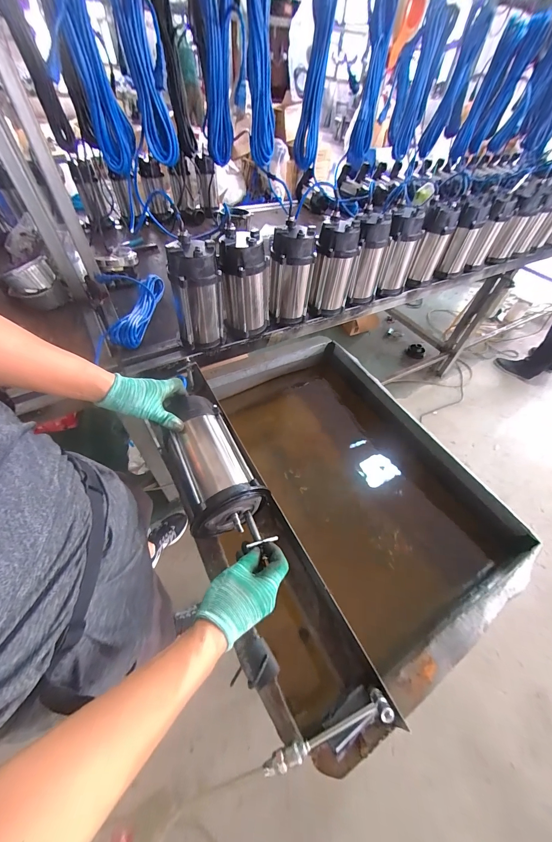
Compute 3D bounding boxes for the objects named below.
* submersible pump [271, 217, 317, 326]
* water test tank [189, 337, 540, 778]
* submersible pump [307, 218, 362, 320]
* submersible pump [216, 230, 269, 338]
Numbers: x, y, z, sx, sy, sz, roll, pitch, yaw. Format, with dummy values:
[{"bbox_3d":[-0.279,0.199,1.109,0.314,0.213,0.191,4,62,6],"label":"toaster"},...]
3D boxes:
[{"bbox_3d":[0.046,-0.441,0.871,0.121,0.249,0.127,4,52,-1],"label":"submersible pump"},{"bbox_3d":[0.111,0.138,0.713,0.575,0.221,0.765,-23,57,-20],"label":"water test tank"},{"bbox_3d":[0.185,-0.474,0.911,0.121,0.251,0.117,16,53,9],"label":"submersible pump"},{"bbox_3d":[-0.089,-0.384,0.817,0.135,0.253,0.127,-3,52,-6],"label":"submersible pump"}]

